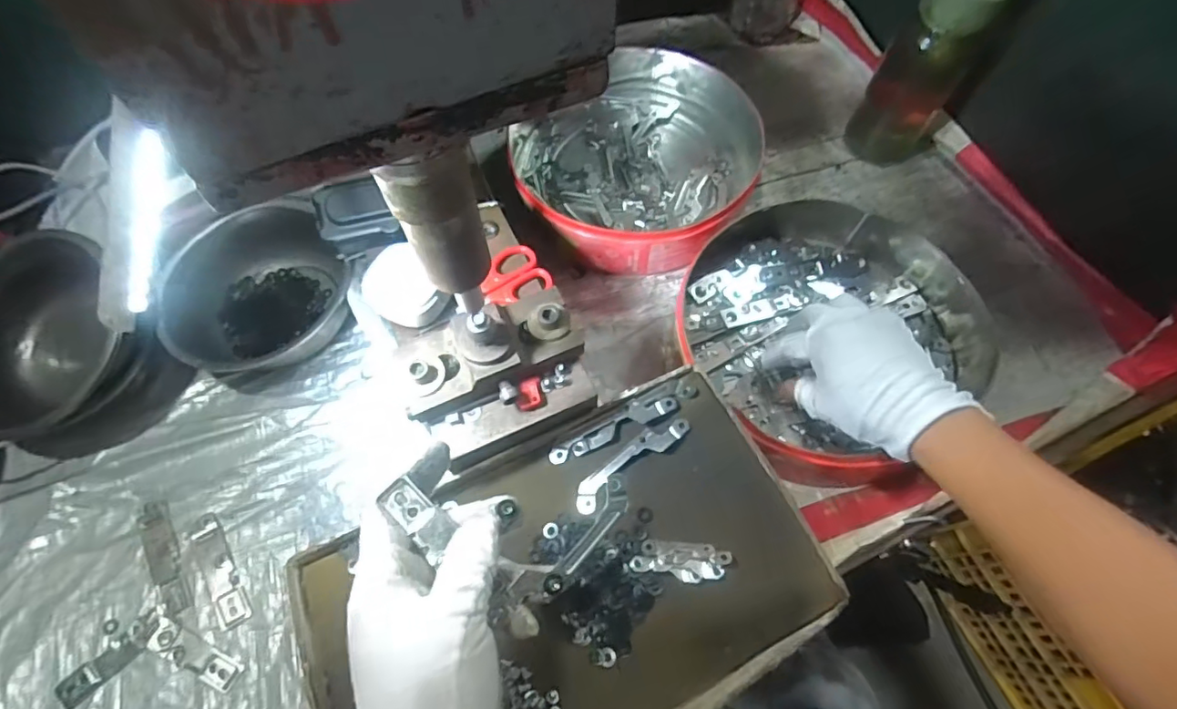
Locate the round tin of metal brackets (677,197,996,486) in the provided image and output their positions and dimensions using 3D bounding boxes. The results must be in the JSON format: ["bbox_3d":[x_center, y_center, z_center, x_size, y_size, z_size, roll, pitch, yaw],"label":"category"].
[{"bbox_3d":[0.220,-0.037,0.490,0.281,0.054,0.240,-31,67,-15],"label":"round tin of metal brackets"}]

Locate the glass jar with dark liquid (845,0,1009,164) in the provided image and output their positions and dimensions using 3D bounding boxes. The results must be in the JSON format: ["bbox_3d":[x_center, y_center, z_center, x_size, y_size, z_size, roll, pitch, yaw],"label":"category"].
[{"bbox_3d":[0.324,-0.274,0.536,0.066,0.183,0.061,-23,67,-11],"label":"glass jar with dark liquid"}]

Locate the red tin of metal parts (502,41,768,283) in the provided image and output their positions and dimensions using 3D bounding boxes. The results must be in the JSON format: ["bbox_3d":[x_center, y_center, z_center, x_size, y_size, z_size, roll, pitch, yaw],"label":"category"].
[{"bbox_3d":[0.055,-0.201,0.570,0.246,0.057,0.240,0,63,0],"label":"red tin of metal parts"}]

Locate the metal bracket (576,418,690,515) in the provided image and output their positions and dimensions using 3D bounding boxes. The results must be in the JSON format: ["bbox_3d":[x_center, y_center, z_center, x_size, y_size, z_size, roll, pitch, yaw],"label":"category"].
[{"bbox_3d":[0.029,0.073,0.383,0.095,0.005,0.019,-36,70,-16],"label":"metal bracket"}]

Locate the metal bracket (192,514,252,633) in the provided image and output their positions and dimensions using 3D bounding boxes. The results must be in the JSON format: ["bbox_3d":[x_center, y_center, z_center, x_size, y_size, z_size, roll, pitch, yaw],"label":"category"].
[{"bbox_3d":[-0.279,0.163,0.422,0.022,0.005,0.087,-29,67,-14],"label":"metal bracket"}]

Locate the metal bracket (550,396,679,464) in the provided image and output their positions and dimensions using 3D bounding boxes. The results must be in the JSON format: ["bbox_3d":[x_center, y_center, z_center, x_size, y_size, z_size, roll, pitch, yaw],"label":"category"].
[{"bbox_3d":[0.017,0.051,0.394,0.095,0.012,0.017,-23,67,-11],"label":"metal bracket"}]

